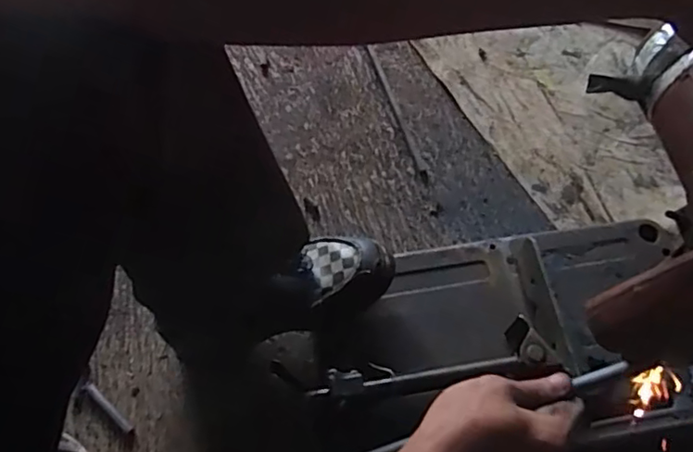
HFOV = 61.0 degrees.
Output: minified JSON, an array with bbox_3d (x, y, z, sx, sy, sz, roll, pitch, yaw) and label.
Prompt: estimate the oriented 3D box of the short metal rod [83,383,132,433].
[{"bbox_3d":[-0.277,0.211,0.684,0.077,0.009,0.011,39,70,15],"label":"short metal rod"}]

